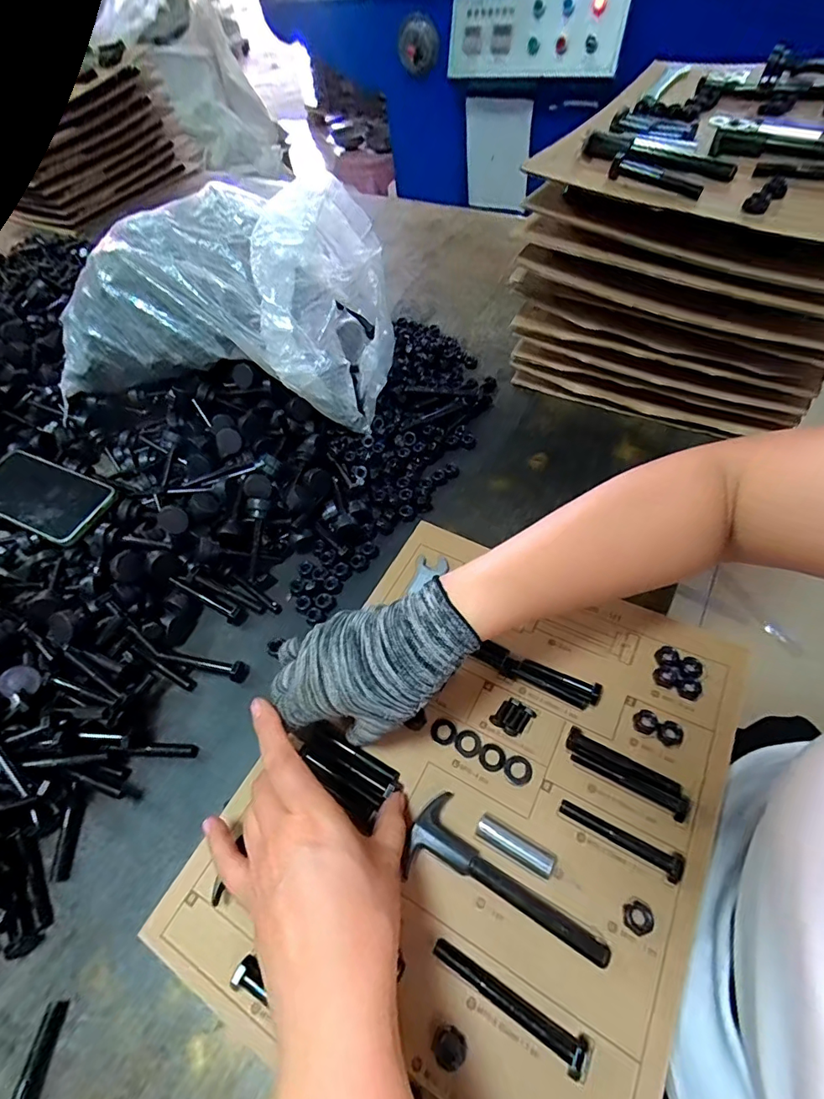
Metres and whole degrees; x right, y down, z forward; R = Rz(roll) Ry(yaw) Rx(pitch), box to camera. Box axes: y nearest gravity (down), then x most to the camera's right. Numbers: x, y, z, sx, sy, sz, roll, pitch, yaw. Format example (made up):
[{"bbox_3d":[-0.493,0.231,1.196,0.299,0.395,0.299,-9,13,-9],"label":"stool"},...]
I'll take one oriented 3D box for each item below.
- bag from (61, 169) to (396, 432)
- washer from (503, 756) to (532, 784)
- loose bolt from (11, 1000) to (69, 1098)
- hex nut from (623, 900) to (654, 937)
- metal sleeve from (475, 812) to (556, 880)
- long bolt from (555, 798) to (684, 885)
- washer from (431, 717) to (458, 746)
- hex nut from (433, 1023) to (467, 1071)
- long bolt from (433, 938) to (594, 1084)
[{"bbox_3d":[-0.208,-0.281,0.563,0.364,0.175,0.213,8,57,11],"label":"bag"},{"bbox_3d":[0.077,0.159,0.350,0.020,0.004,0.019,-2,56,4],"label":"washer"},{"bbox_3d":[-0.222,0.308,0.277,0.016,0.016,0.069,-5,55,2],"label":"loose bolt"},{"bbox_3d":[0.136,0.221,0.291,0.016,0.007,0.016,31,64,23],"label":"hex nut"},{"bbox_3d":[0.068,0.195,0.320,0.051,0.012,0.017,24,61,20],"label":"metal sleeve"},{"bbox_3d":[0.134,0.188,0.314,0.075,0.011,0.015,22,60,19],"label":"long bolt"},{"bbox_3d":[0.025,0.140,0.371,0.019,0.004,0.021,-38,61,-19],"label":"washer"},{"bbox_3d":[0.021,0.278,0.269,0.017,0.005,0.017,21,60,18],"label":"hex nut"},{"bbox_3d":[0.056,0.255,0.275,0.093,0.019,0.016,26,62,21],"label":"long bolt"}]

